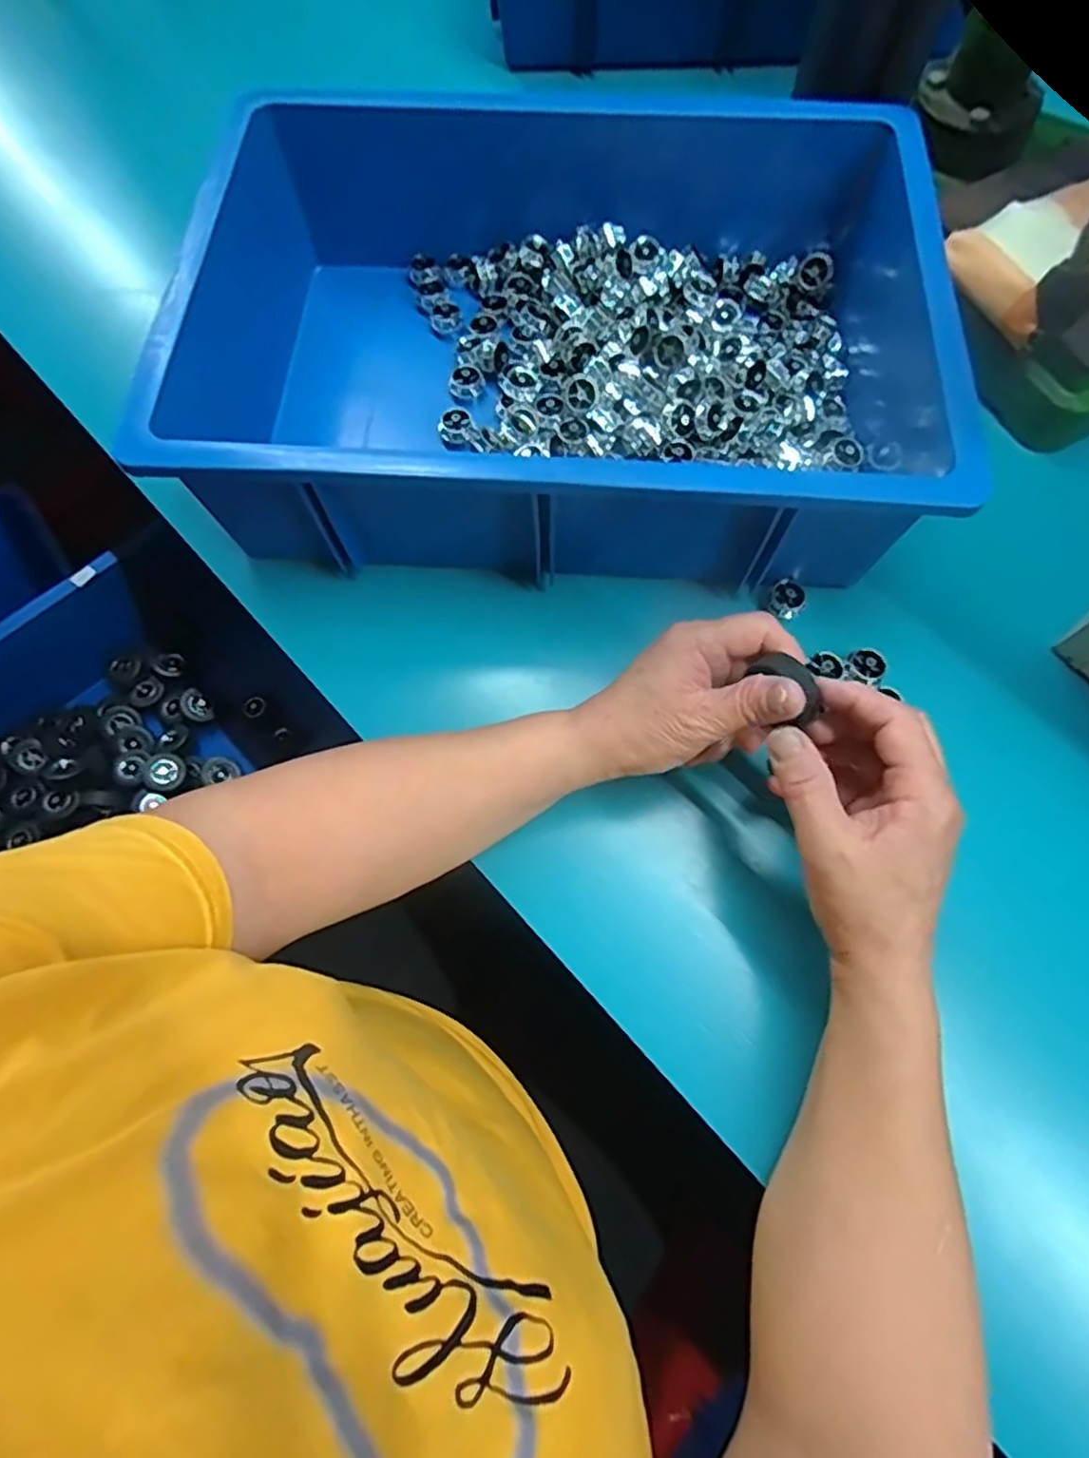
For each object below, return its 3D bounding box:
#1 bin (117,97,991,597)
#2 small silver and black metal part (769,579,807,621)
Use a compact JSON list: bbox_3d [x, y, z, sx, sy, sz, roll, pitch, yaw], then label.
[{"bbox_3d":[0.015,-0.263,0.443,0.448,0.115,0.337,2,71,3],"label":"bin"},{"bbox_3d":[0.154,-0.082,0.429,0.022,0.009,0.022,-1,71,2],"label":"small silver and black metal part"}]

